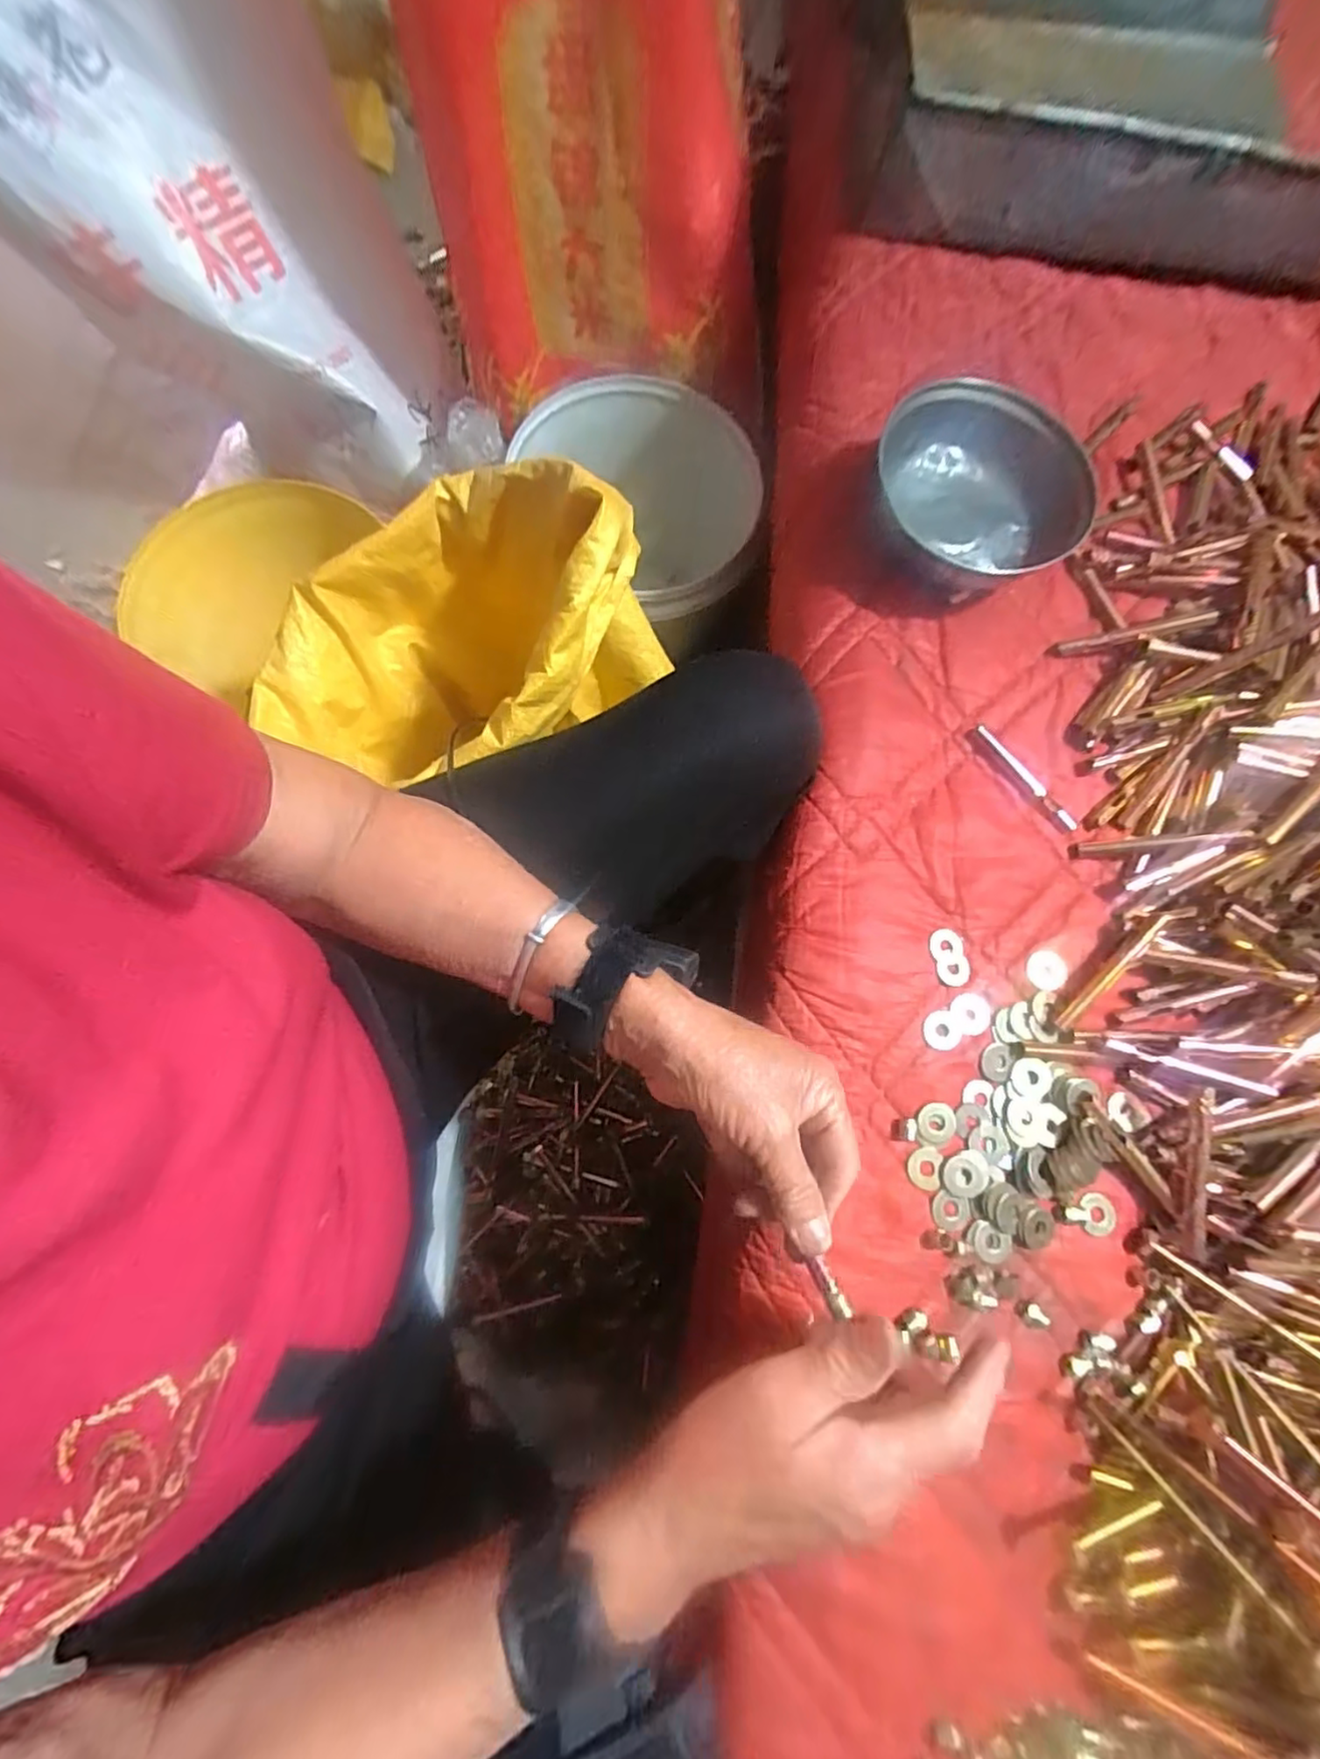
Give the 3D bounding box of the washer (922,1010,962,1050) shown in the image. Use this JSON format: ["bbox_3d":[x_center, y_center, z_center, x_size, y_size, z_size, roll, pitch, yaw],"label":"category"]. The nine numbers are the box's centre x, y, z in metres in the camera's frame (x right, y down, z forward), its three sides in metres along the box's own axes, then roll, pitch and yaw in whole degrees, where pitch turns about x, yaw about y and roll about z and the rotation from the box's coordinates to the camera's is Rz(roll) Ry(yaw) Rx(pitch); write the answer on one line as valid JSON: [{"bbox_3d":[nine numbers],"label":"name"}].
[{"bbox_3d":[0.166,0.088,0.380,0.023,0.004,0.022,1,77,-4],"label":"washer"}]

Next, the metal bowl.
[{"bbox_3d":[0.207,-0.250,0.429,0.132,0.054,0.134,1,77,-4],"label":"metal bowl"}]

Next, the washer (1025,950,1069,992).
[{"bbox_3d":[0.237,0.056,0.396,0.025,0.004,0.024,1,77,-4],"label":"washer"}]

